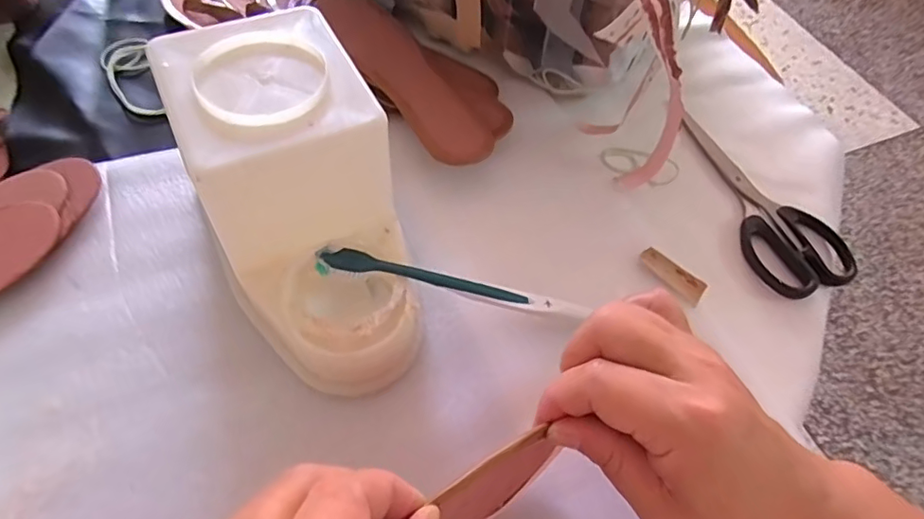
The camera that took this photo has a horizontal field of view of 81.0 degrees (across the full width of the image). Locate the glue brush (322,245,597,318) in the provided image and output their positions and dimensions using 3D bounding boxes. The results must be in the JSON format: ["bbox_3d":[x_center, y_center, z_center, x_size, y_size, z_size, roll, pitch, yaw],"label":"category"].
[{"bbox_3d":[-0.002,0.015,0.308,0.156,0.010,0.016,14,59,-16],"label":"glue brush"}]

